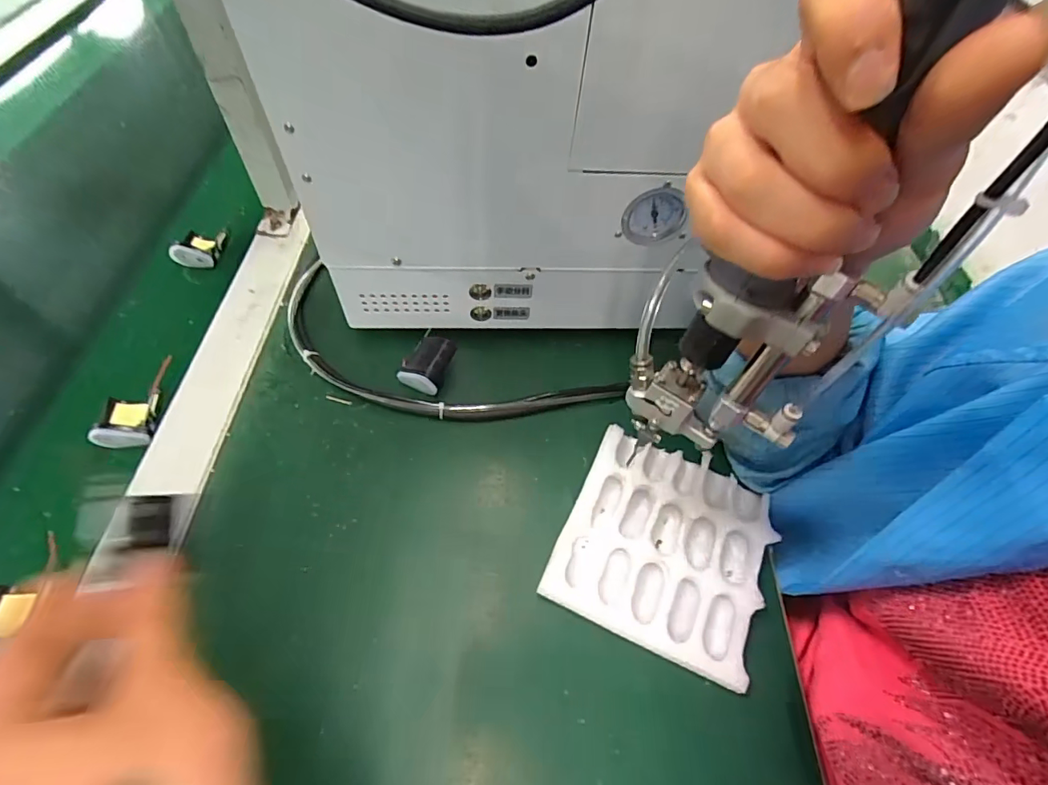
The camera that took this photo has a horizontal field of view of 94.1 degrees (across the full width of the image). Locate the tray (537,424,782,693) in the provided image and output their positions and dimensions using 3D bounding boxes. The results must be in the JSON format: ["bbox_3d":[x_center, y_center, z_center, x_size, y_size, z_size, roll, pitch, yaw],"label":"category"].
[{"bbox_3d":[0.095,0.097,0.328,0.124,0.022,0.134,24,55,11],"label":"tray"}]

